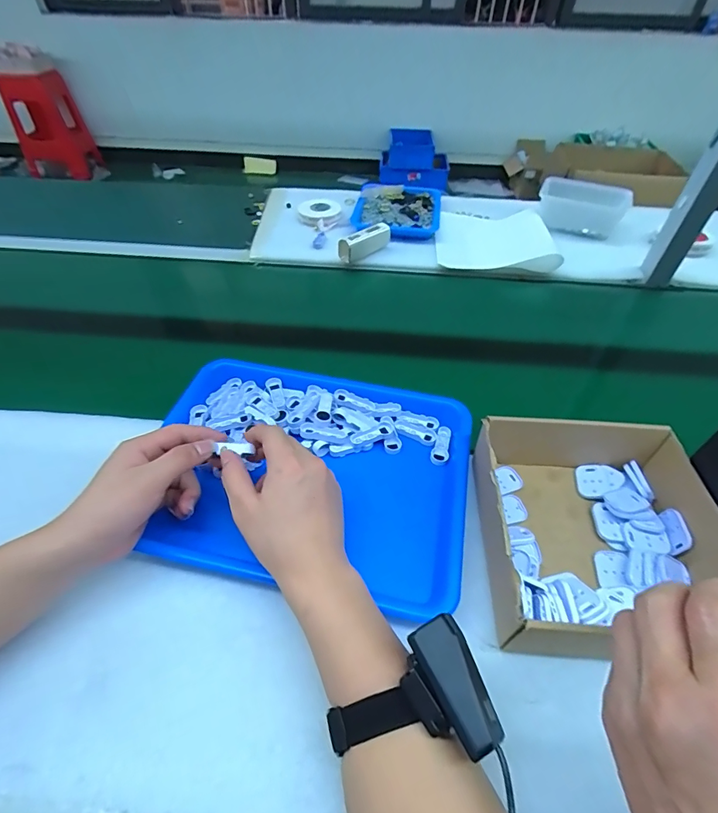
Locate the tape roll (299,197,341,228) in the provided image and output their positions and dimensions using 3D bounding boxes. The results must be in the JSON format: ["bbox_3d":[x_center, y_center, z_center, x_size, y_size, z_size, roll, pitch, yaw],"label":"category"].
[{"bbox_3d":[-0.083,-0.402,0.854,0.084,0.027,0.082,1,47,-1],"label":"tape roll"}]

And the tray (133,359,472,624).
[{"bbox_3d":[-0.050,0.060,0.445,0.329,0.030,0.253,9,48,7],"label":"tray"}]

